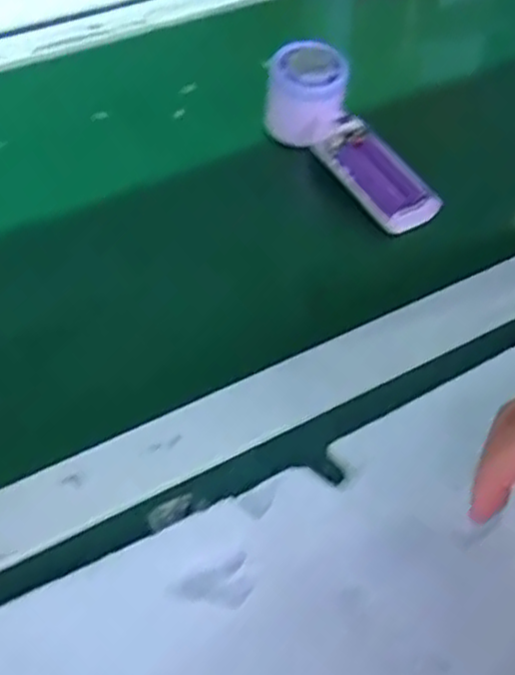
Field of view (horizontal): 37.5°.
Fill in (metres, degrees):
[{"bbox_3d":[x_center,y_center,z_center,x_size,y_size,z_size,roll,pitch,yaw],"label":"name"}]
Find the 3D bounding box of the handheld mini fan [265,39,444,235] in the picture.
[{"bbox_3d":[0.067,-0.145,0.527,0.047,0.070,0.156,-27,53,-23],"label":"handheld mini fan"}]

